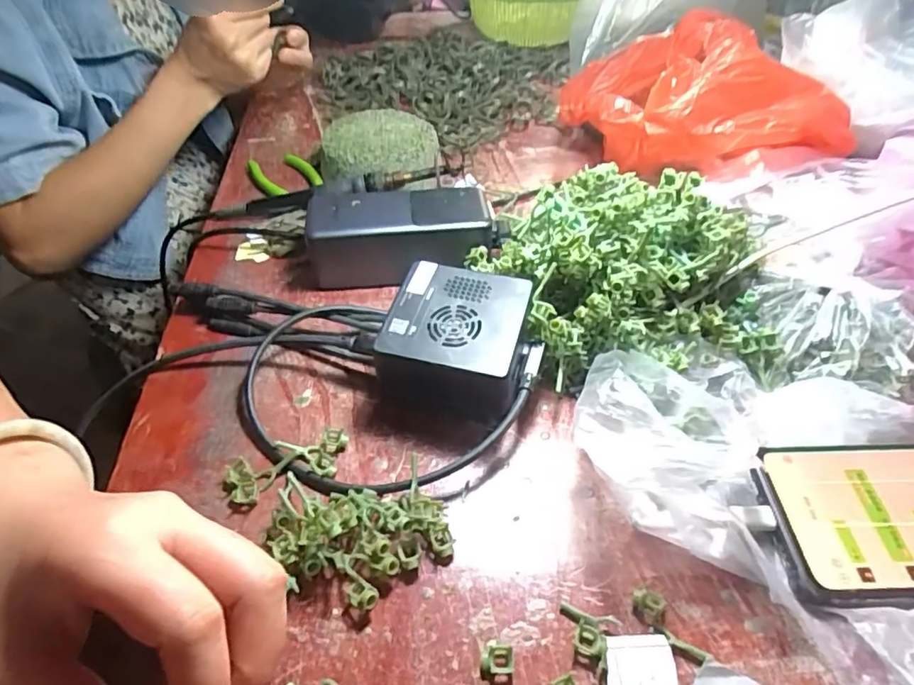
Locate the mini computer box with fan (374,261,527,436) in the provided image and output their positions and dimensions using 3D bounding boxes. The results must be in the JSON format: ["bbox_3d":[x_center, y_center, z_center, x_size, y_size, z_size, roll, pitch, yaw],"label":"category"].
[{"bbox_3d":[-0.002,0.005,0.324,0.079,0.057,0.080,10,46,13],"label":"mini computer box with fan"}]

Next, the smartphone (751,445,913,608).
[{"bbox_3d":[0.233,0.085,0.268,0.163,0.011,0.077,-2,44,0],"label":"smartphone"}]

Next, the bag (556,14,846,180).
[{"bbox_3d":[0.175,-0.206,0.442,0.127,0.082,0.222,-13,45,-11],"label":"bag"}]

